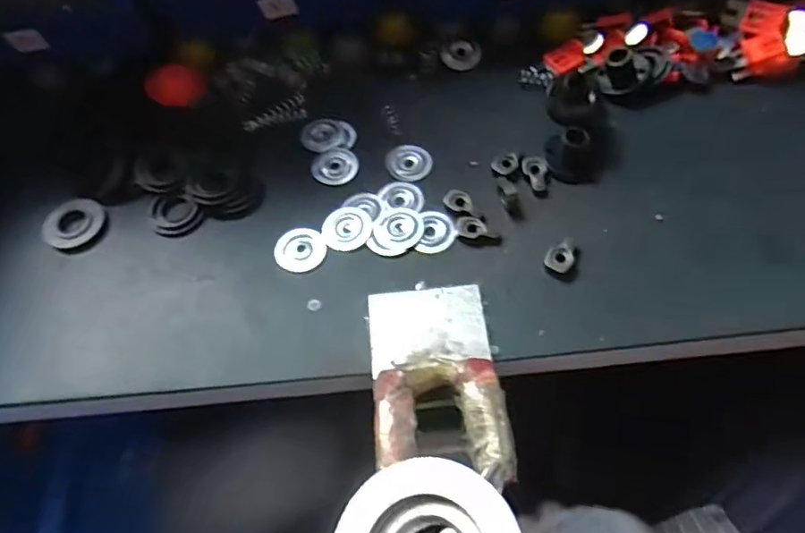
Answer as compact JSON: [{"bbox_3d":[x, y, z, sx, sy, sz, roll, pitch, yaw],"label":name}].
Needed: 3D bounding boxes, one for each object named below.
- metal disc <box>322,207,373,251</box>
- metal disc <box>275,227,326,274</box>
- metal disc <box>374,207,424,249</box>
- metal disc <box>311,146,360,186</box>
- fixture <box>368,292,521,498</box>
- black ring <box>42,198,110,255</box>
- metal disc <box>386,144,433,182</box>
[{"bbox_3d":[-0.040,-0.027,0.397,0.036,0.004,0.036,-3,61,5],"label":"metal disc"},{"bbox_3d":[-0.073,-0.012,0.392,0.034,0.005,0.036,-2,60,4],"label":"metal disc"},{"bbox_3d":[-0.003,-0.029,0.394,0.034,0.004,0.034,-2,60,4],"label":"metal disc"},{"bbox_3d":[-0.052,-0.079,0.426,0.036,0.004,0.033,-2,60,4],"label":"metal disc"},{"bbox_3d":[0.019,0.065,0.325,0.074,0.036,0.129,-6,62,0],"label":"fixture"},{"bbox_3d":[-0.241,-0.031,0.406,0.044,0.005,0.042,28,67,19],"label":"black ring"},{"bbox_3d":[0.005,-0.080,0.422,0.035,0.004,0.033,-2,60,4],"label":"metal disc"}]

